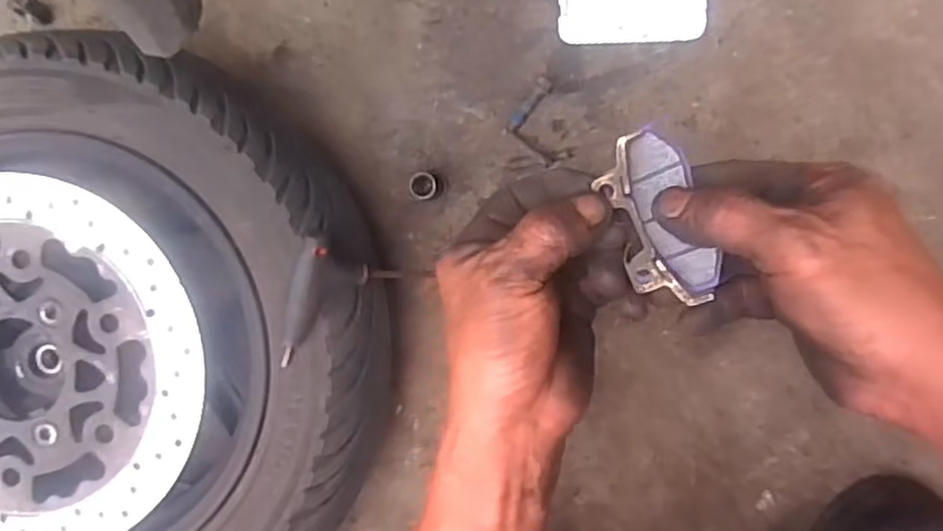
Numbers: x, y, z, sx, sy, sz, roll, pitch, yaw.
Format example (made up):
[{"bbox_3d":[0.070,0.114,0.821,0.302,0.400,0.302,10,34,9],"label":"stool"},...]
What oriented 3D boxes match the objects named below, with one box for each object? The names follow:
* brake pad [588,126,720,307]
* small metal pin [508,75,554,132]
[{"bbox_3d":[0.080,-0.020,0.297,0.036,0.018,0.073,-18,86,6],"label":"brake pad"},{"bbox_3d":[0.038,-0.104,0.450,0.011,0.010,0.041,37,96,2],"label":"small metal pin"}]

